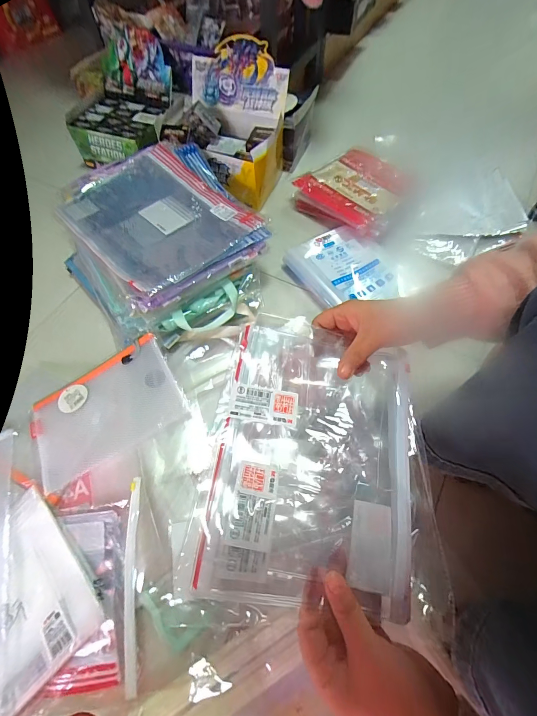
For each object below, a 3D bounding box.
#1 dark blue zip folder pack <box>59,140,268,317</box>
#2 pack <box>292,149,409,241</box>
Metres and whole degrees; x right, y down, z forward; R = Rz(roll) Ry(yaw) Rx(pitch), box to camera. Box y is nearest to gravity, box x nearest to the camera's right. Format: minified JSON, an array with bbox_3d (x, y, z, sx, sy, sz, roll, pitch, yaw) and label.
[{"bbox_3d":[-0.208,-0.275,0.634,0.314,0.048,0.360,-35,65,-17],"label":"dark blue zip folder pack"},{"bbox_3d":[0.209,-0.401,0.787,0.233,0.046,0.239,36,67,20],"label":"pack"}]

